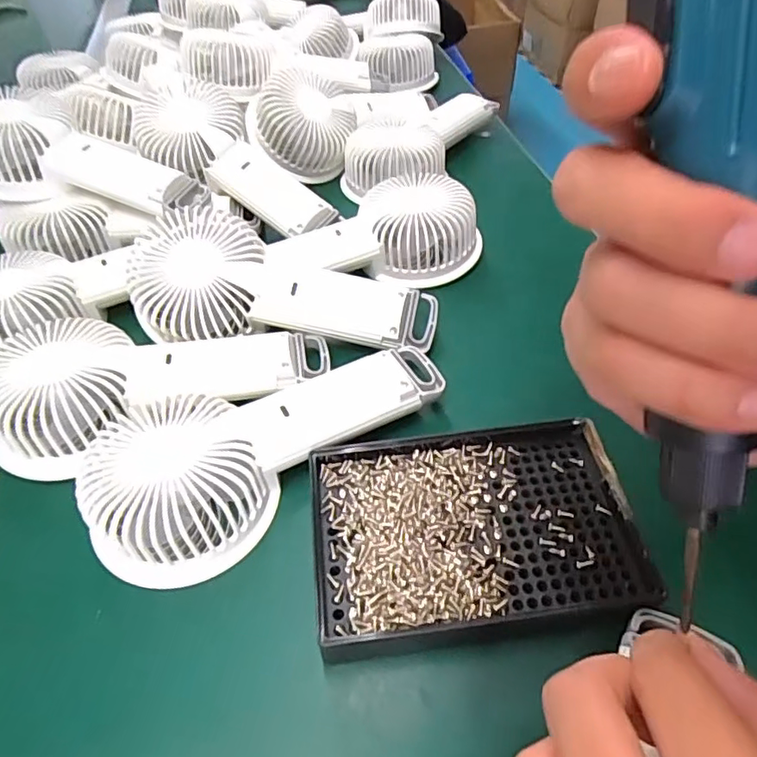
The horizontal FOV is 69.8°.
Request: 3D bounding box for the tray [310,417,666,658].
[{"bbox_3d":[0.041,0.066,0.242,0.138,0.017,0.094,-4,50,-2],"label":"tray"}]

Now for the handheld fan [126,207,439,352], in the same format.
[{"bbox_3d":[-0.052,-0.052,0.322,0.176,0.043,0.071,10,49,-8],"label":"handheld fan"}]

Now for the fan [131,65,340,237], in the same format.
[{"bbox_3d":[-0.112,-0.163,0.404,0.176,0.035,0.072,39,58,1],"label":"fan"}]

